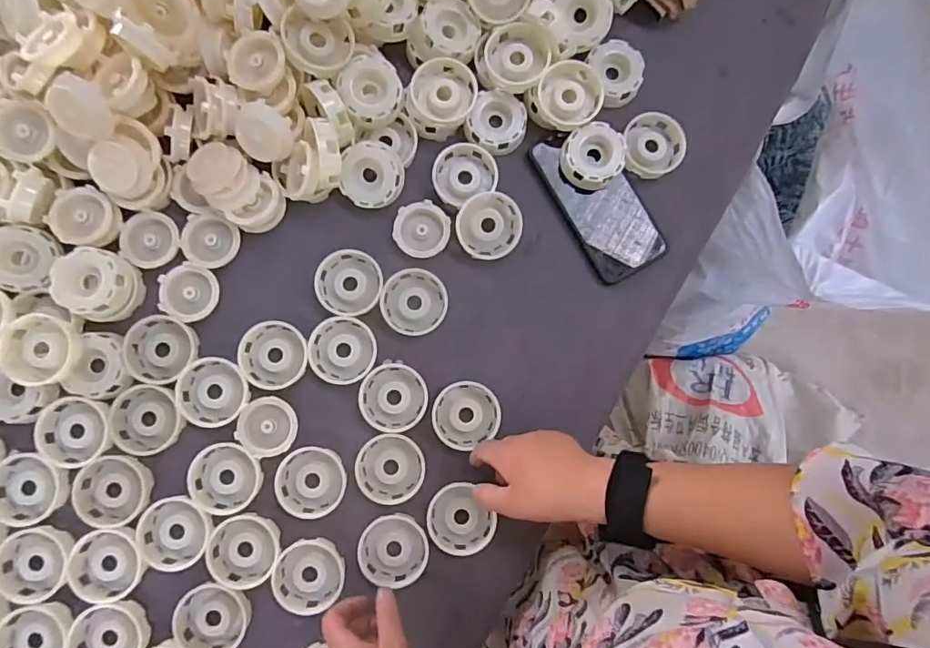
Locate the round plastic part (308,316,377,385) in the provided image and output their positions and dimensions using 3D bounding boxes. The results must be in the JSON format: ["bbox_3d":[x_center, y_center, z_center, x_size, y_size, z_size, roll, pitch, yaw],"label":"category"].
[{"bbox_3d":[-0.115,0.025,0.494,0.061,0.018,0.062,0,84,-2],"label":"round plastic part"}]

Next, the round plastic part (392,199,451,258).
[{"bbox_3d":[-0.042,-0.091,0.501,0.051,0.008,0.054,0,84,-2],"label":"round plastic part"}]

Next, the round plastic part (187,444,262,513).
[{"bbox_3d":[-0.220,0.143,0.477,0.062,0.010,0.063,3,84,-1],"label":"round plastic part"}]

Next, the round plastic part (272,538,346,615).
[{"bbox_3d":[-0.138,0.227,0.464,0.060,0.013,0.063,-1,83,0],"label":"round plastic part"}]

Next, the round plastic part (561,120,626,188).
[{"bbox_3d":[0.124,-0.161,0.504,0.059,0.034,0.059,-42,87,-5],"label":"round plastic part"}]

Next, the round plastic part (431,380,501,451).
[{"bbox_3d":[0.001,0.084,0.481,0.060,0.012,0.059,0,83,0],"label":"round plastic part"}]

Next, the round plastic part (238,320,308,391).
[{"bbox_3d":[-0.178,0.030,0.488,0.062,0.014,0.063,0,84,-2],"label":"round plastic part"}]

